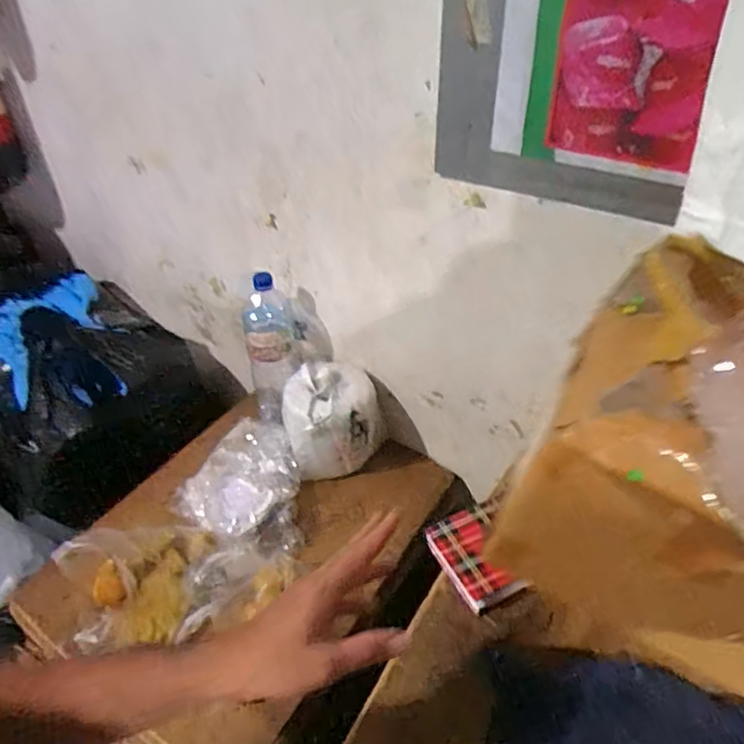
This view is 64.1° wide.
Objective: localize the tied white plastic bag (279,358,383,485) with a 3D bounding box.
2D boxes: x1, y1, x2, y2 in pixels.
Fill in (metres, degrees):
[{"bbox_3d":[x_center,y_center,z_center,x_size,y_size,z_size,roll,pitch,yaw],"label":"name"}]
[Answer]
[{"bbox_3d":[-0.067,0.084,1.032,0.156,0.164,0.142,1,40,3],"label":"tied white plastic bag"}]

